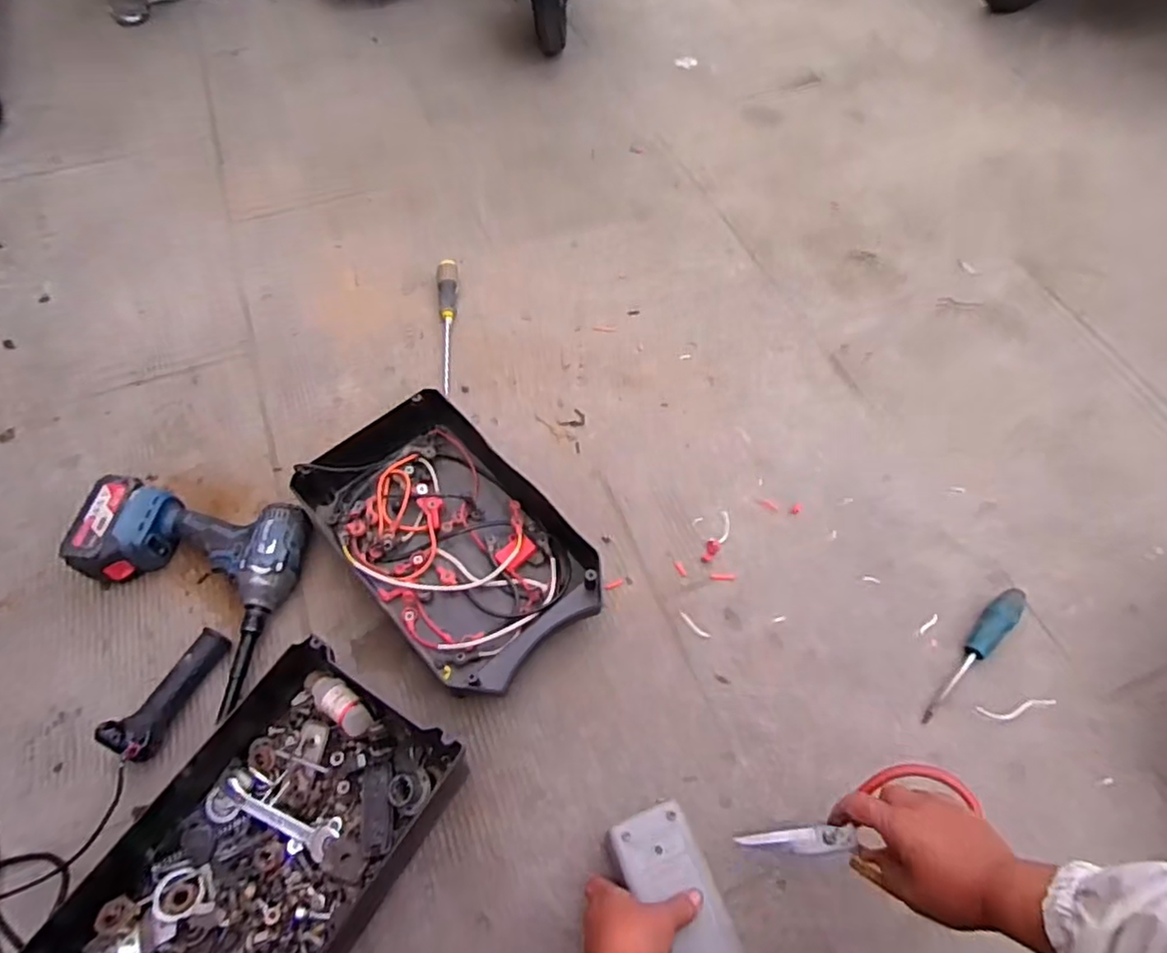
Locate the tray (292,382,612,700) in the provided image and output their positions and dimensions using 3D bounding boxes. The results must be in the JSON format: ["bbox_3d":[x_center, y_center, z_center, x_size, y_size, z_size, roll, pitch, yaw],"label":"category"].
[{"bbox_3d":[-0.158,0.074,0.765,0.220,0.067,0.361,-37,66,-21],"label":"tray"}]

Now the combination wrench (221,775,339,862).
[{"bbox_3d":[-0.296,0.328,0.638,0.120,0.011,0.025,24,61,13],"label":"combination wrench"}]

